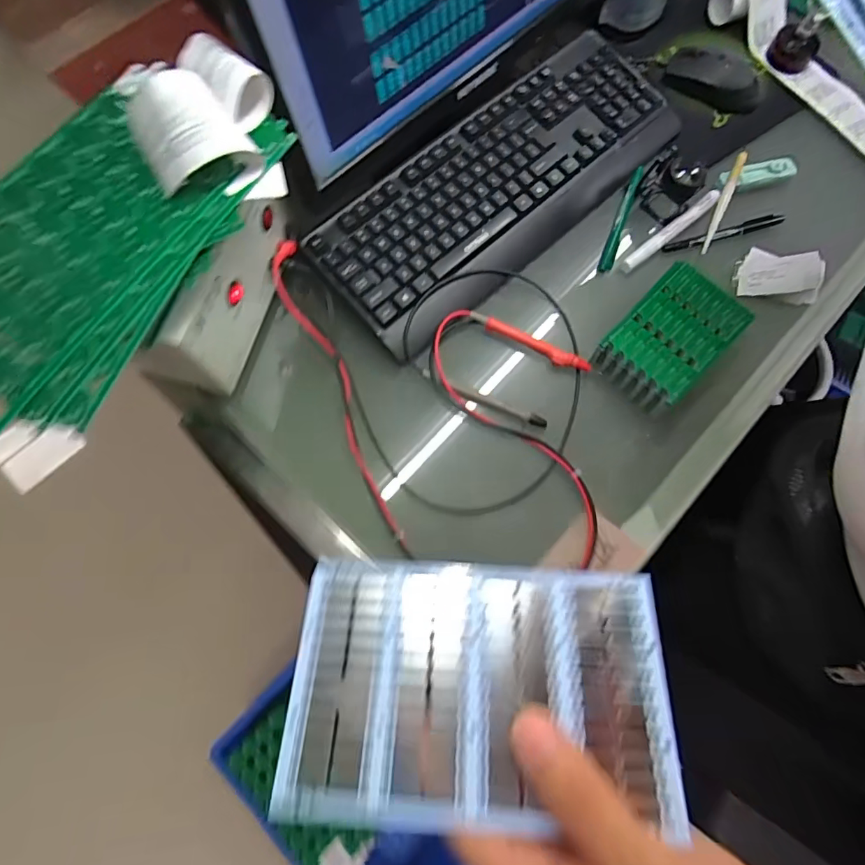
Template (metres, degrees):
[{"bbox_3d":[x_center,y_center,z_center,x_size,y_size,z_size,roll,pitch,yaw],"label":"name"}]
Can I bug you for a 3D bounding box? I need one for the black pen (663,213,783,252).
[{"bbox_3d":[0.312,-0.212,0.536,0.137,0.008,0.015,-17,74,-5],"label":"black pen"}]

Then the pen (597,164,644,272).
[{"bbox_3d":[0.203,-0.231,0.535,0.014,0.018,0.131,20,74,5],"label":"pen"}]

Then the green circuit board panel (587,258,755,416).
[{"bbox_3d":[0.231,-0.093,0.485,0.089,0.036,0.128,42,78,11],"label":"green circuit board panel"}]

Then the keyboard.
[{"bbox_3d":[0.075,-0.262,0.529,0.415,0.045,0.153,-41,78,-11],"label":"keyboard"}]

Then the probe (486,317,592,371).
[{"bbox_3d":[0.103,-0.086,0.495,0.110,0.012,0.014,25,75,7],"label":"probe"}]

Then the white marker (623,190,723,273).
[{"bbox_3d":[0.255,-0.216,0.533,0.135,0.014,0.014,-38,77,-10],"label":"white marker"}]

